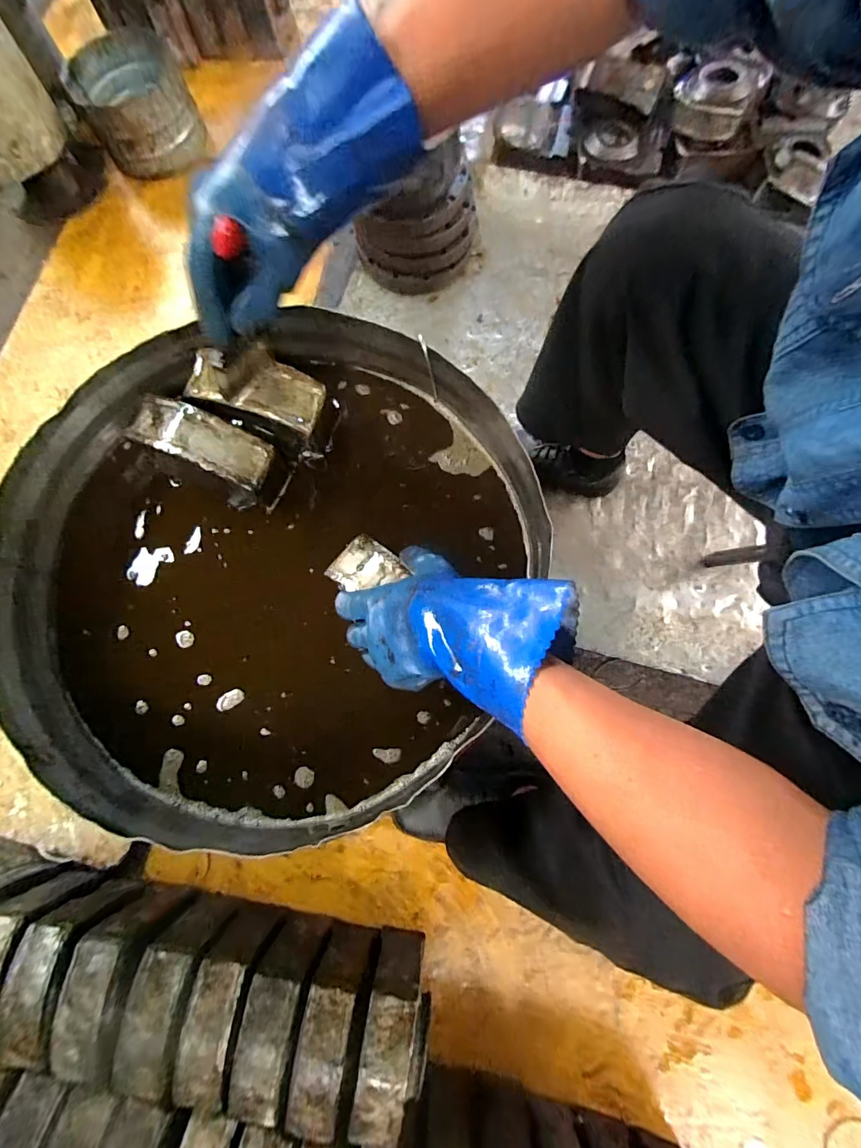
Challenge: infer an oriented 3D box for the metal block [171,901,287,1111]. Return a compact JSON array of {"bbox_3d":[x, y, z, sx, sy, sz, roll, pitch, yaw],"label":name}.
[{"bbox_3d":[-0.276,0.590,0.625,0.072,0.142,0.178,7,77,3],"label":"metal block"}]

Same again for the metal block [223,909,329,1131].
[{"bbox_3d":[-0.206,0.613,0.631,0.073,0.165,0.171,7,77,3],"label":"metal block"}]

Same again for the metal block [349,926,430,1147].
[{"bbox_3d":[-0.046,0.638,0.633,0.081,0.194,0.150,6,77,3],"label":"metal block"}]

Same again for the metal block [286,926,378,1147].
[{"bbox_3d":[-0.132,0.633,0.626,0.072,0.169,0.150,6,77,3],"label":"metal block"}]

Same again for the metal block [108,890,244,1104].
[{"bbox_3d":[-0.350,0.588,0.626,0.084,0.150,0.164,8,77,3],"label":"metal block"}]

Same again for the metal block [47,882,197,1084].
[{"bbox_3d":[-0.441,0.578,0.635,0.080,0.152,0.159,10,77,4],"label":"metal block"}]

